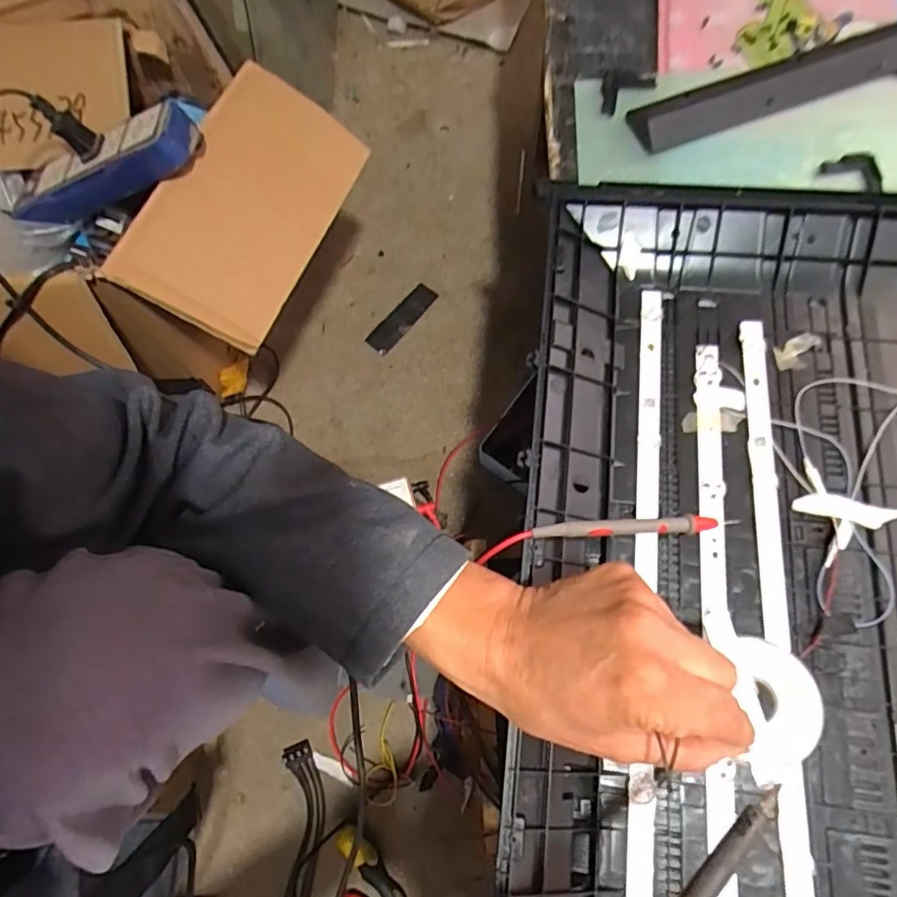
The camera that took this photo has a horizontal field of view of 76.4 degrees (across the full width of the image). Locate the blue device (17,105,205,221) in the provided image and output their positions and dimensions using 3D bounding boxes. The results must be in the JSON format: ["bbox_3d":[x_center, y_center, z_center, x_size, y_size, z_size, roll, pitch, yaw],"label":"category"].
[{"bbox_3d":[-0.303,-0.243,0.497,0.184,0.036,0.057,-12,71,17],"label":"blue device"}]

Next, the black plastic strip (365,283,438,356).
[{"bbox_3d":[-0.064,-0.177,0.778,0.037,0.009,0.114,41,82,7],"label":"black plastic strip"}]

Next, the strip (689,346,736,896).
[{"bbox_3d":[0.163,0.157,0.349,0.030,0.008,0.490,7,72,4],"label":"strip"}]

